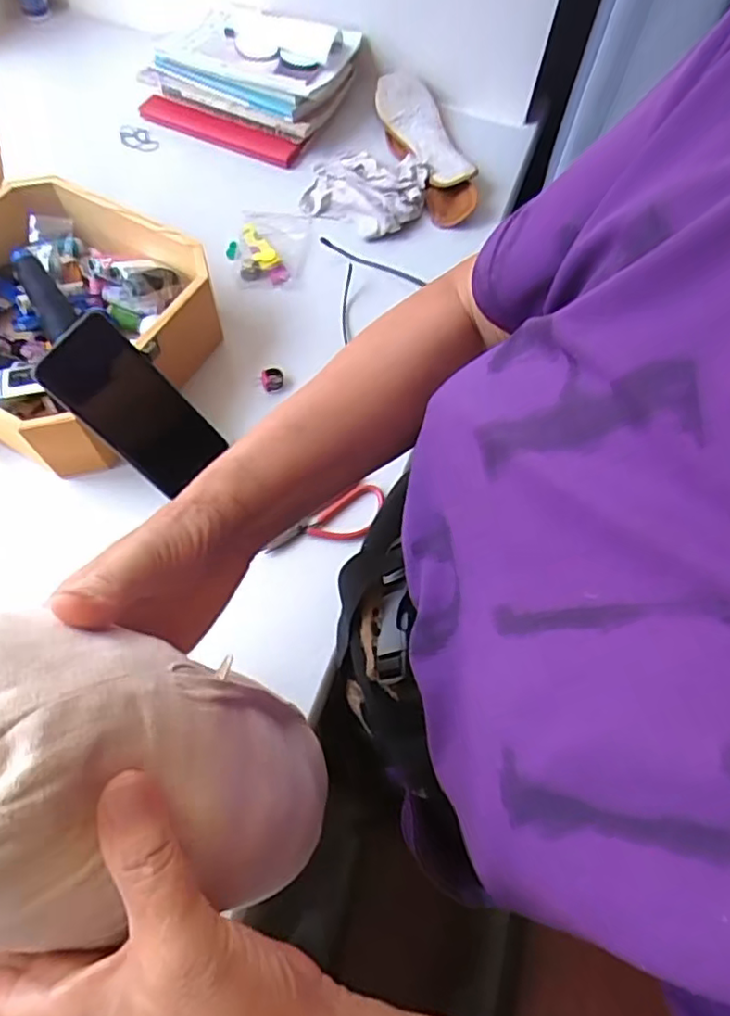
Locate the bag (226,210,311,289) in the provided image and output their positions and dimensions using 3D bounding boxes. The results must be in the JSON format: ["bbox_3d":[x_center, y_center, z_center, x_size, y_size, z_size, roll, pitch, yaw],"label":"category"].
[{"bbox_3d":[-0.110,-0.297,0.692,0.084,0.020,0.118,9,65,2],"label":"bag"}]

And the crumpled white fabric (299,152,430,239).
[{"bbox_3d":[0.000,-0.379,0.727,0.138,0.032,0.121,16,65,5],"label":"crumpled white fabric"}]

